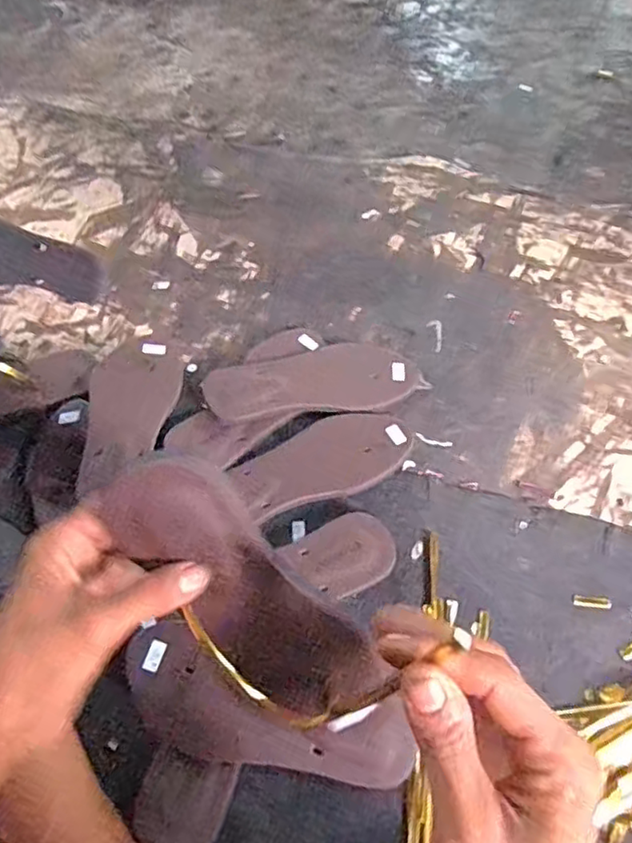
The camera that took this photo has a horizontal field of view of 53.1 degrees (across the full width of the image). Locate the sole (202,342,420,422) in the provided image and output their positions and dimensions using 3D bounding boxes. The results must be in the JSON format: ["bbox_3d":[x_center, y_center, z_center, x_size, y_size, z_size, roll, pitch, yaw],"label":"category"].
[{"bbox_3d":[-0.004,-0.045,0.739,0.240,0.008,0.096,-12,59,-13],"label":"sole"}]

